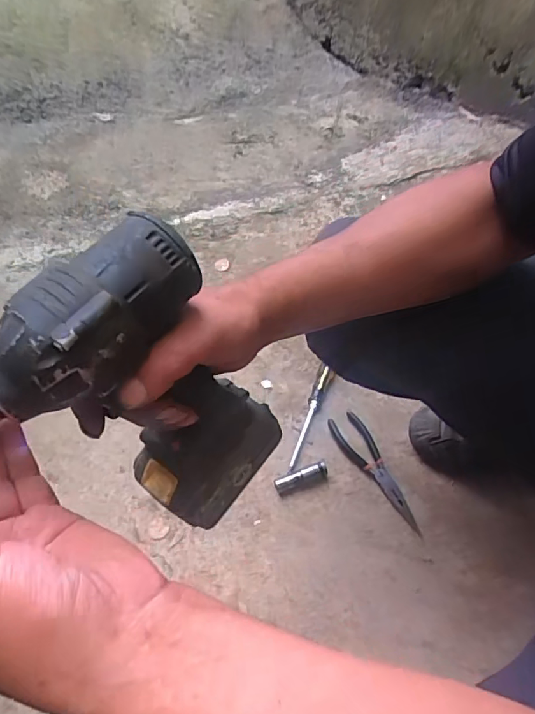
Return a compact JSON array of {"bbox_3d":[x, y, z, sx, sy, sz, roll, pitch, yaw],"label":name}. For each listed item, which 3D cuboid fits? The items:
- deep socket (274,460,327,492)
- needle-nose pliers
[{"bbox_3d":[0.049,0.172,0.712,0.080,0.016,0.020,-16,57,-14],"label":"deep socket"},{"bbox_3d":[0.161,0.163,0.726,0.051,0.014,0.193,-24,59,-19],"label":"needle-nose pliers"}]

